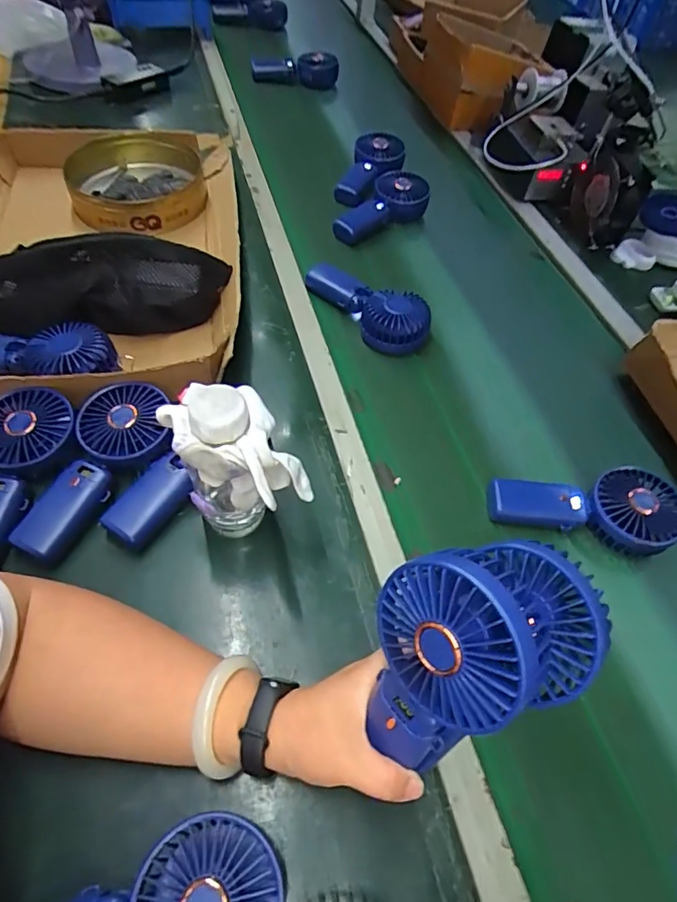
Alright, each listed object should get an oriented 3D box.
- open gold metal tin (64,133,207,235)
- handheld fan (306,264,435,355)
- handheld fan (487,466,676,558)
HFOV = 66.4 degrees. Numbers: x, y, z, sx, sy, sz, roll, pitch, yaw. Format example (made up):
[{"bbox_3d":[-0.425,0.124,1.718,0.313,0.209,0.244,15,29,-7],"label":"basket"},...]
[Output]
[{"bbox_3d":[-0.290,-0.385,0.756,0.190,0.063,0.194,-15,57,-17],"label":"open gold metal tin"},{"bbox_3d":[0.032,-0.186,0.682,0.178,0.050,0.070,28,56,14],"label":"handheld fan"},{"bbox_3d":[0.245,0.053,0.523,0.187,0.036,0.082,10,53,1],"label":"handheld fan"}]

